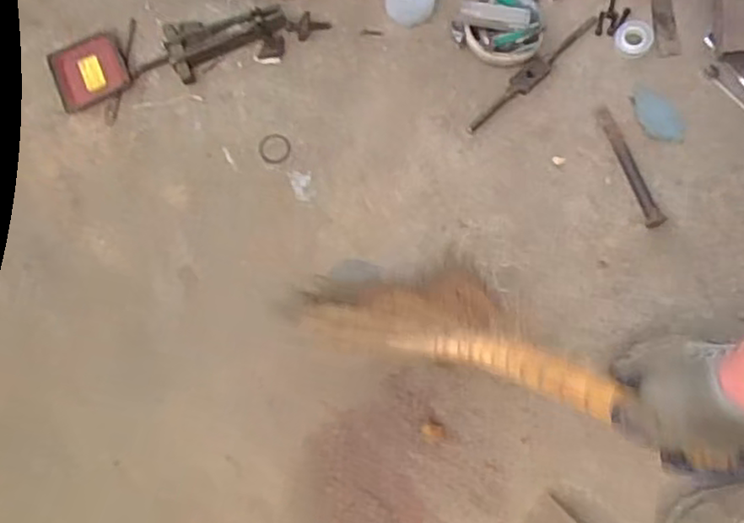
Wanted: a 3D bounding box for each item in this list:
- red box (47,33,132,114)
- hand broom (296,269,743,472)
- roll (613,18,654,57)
[{"bbox_3d":[-0.467,-0.315,1.110,0.118,0.016,0.104,-22,93,0],"label":"red box"},{"bbox_3d":[0.114,0.078,0.853,0.533,0.053,0.246,9,28,45],"label":"hand broom"},{"bbox_3d":[0.432,-0.371,1.116,0.064,0.010,0.063,-3,80,16],"label":"roll"}]

